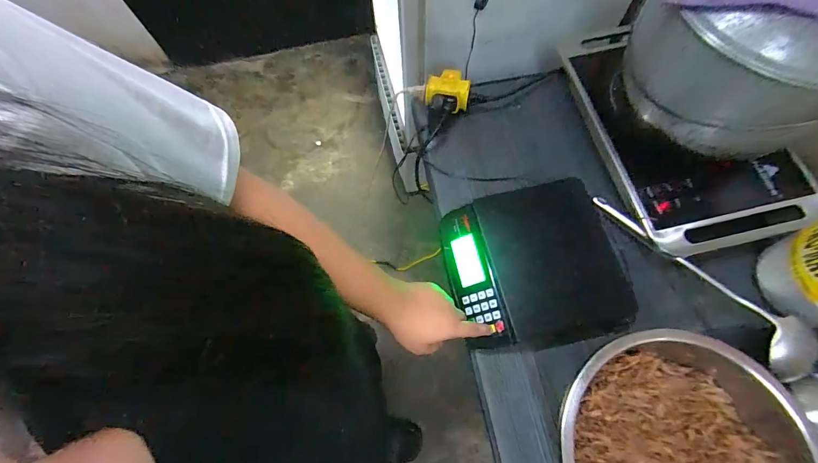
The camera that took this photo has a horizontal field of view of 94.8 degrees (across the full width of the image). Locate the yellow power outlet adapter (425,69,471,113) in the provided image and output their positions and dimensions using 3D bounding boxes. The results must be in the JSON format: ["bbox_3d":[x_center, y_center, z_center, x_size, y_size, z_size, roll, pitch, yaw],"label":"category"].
[{"bbox_3d":[0.072,-0.264,0.691,0.079,0.040,0.082,0,69,1],"label":"yellow power outlet adapter"}]

